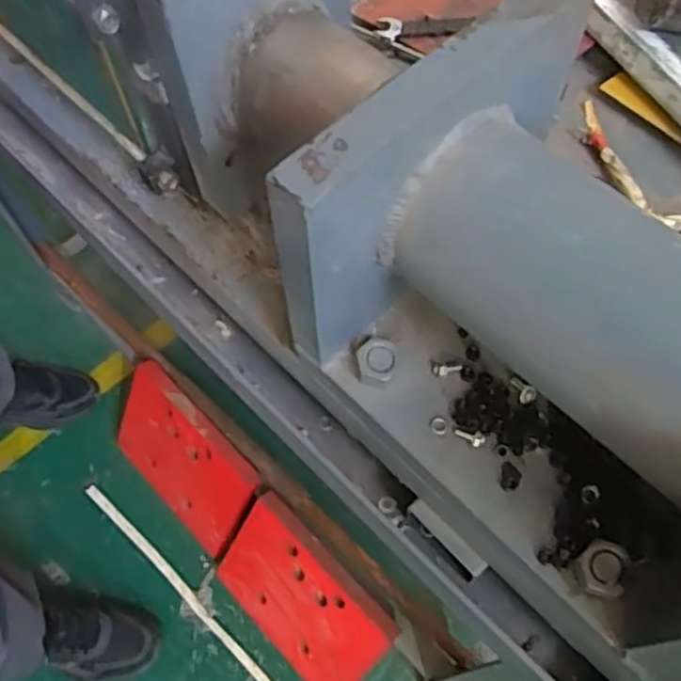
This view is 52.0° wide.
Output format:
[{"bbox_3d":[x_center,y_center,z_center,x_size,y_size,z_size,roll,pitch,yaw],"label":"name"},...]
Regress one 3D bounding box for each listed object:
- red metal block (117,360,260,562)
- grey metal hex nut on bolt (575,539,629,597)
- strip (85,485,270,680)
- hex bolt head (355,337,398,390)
[{"bbox_3d":[-0.260,0.194,1.131,0.277,0.214,0.028,41,36,17],"label":"red metal block"},{"bbox_3d":[0.135,0.117,0.361,0.023,0.013,0.025,24,65,13],"label":"grey metal hex nut on bolt"},{"bbox_3d":[-0.254,0.405,1.126,0.488,0.011,0.019,40,70,20],"label":"strip"},{"bbox_3d":[0.021,0.012,0.416,0.025,0.016,0.026,19,64,11],"label":"hex bolt head"}]

